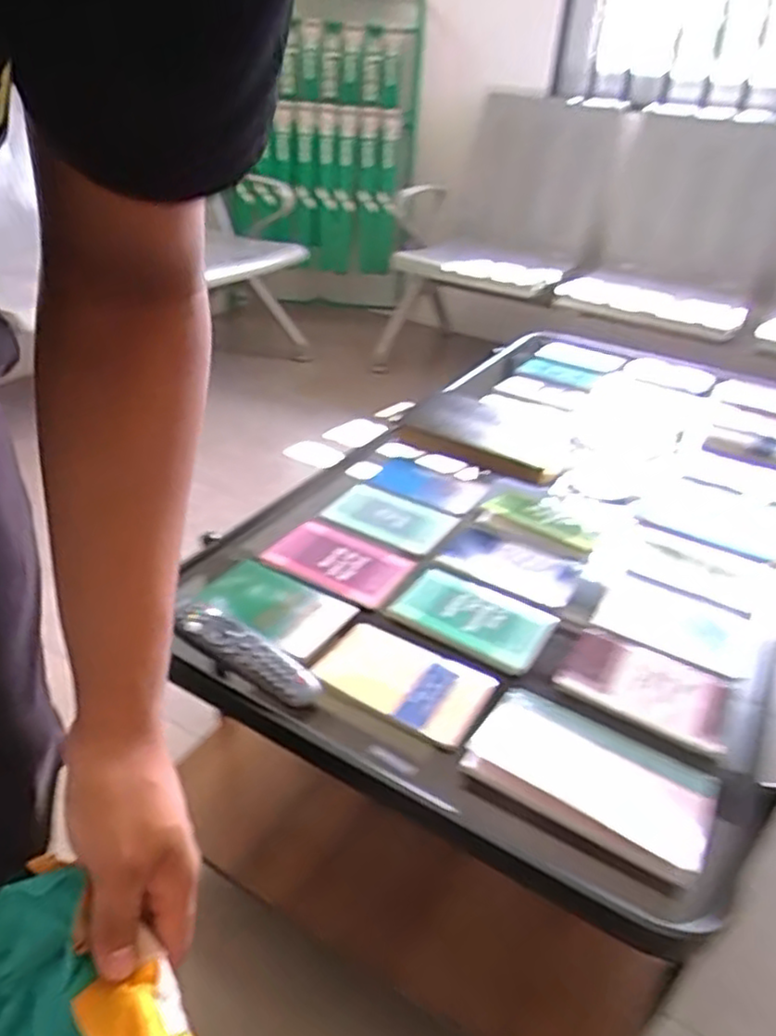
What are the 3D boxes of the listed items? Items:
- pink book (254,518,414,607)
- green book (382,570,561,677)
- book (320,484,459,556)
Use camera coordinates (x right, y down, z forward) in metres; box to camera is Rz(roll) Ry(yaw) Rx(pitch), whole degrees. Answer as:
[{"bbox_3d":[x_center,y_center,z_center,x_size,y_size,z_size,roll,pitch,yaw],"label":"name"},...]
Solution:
[{"bbox_3d":[-0.056,0.046,0.803,0.159,0.016,0.099,23,37,25],"label":"pink book"},{"bbox_3d":[0.088,0.099,0.737,0.154,0.007,0.103,24,37,26],"label":"green book"},{"bbox_3d":[0.001,-0.004,0.895,0.156,0.022,0.088,25,38,28],"label":"book"}]

